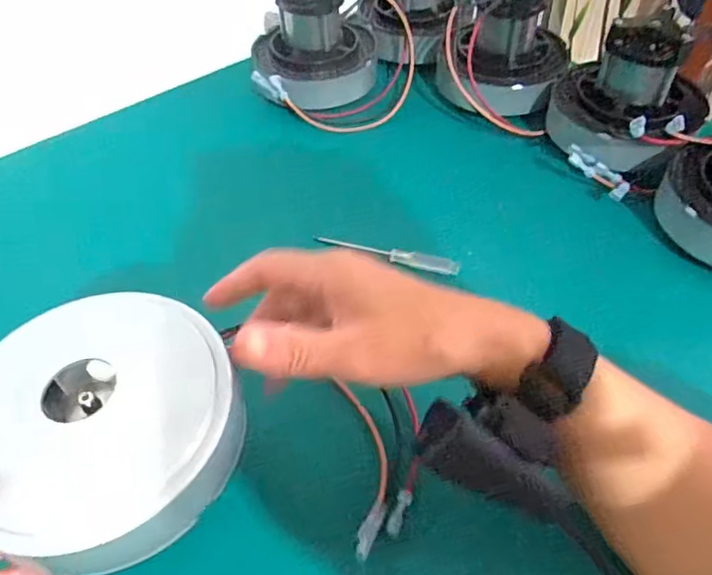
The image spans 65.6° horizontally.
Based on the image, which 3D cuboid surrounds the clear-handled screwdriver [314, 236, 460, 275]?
[{"bbox_3d":[0.027,-0.026,0.428,0.107,0.010,0.012,14,52,15],"label":"clear-handled screwdriver"}]

